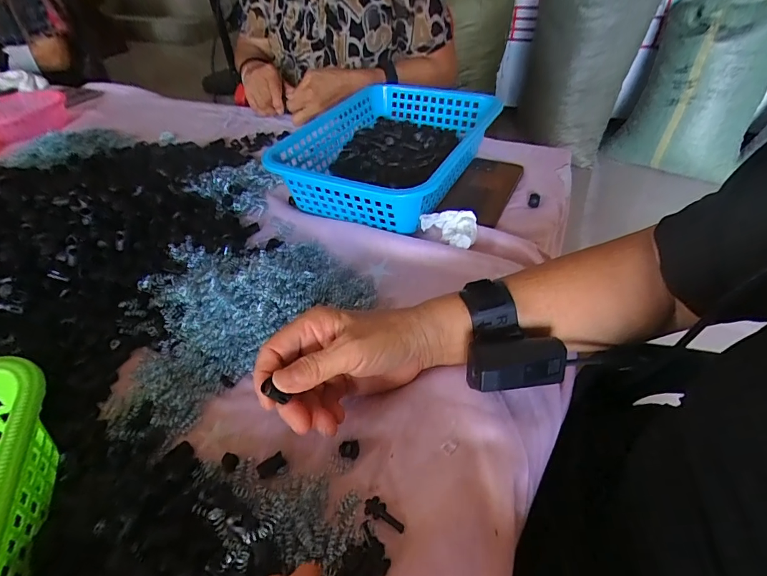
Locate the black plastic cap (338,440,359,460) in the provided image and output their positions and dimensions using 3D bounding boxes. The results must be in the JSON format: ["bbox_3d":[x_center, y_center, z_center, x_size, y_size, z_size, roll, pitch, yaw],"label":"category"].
[{"bbox_3d":[-0.025,0.117,0.296,0.014,0.006,0.013,2,45,4],"label":"black plastic cap"}]

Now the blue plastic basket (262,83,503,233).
[{"bbox_3d":[0.015,-0.185,0.543,0.208,0.076,0.303,20,49,21],"label":"blue plastic basket"}]

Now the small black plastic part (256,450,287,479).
[{"bbox_3d":[-0.080,0.126,0.288,0.020,0.005,0.011,-30,51,-25],"label":"small black plastic part"}]

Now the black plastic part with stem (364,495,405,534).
[{"bbox_3d":[0.001,0.147,0.265,0.030,0.004,0.012,22,50,23],"label":"black plastic part with stem"}]

